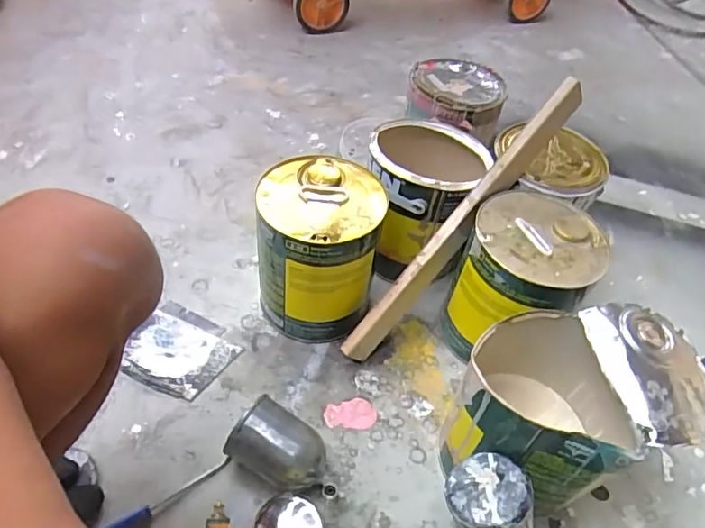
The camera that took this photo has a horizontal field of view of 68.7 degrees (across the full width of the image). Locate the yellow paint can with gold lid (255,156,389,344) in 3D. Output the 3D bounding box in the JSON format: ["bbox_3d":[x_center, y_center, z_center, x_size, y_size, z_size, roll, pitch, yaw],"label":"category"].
[{"bbox_3d":[-0.042,-0.013,0.709,0.148,0.210,0.155,3,48,-3],"label":"yellow paint can with gold lid"}]

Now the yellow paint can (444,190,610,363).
[{"bbox_3d":[0.221,0.031,0.700,0.150,0.205,0.164,3,48,-3],"label":"yellow paint can"}]

